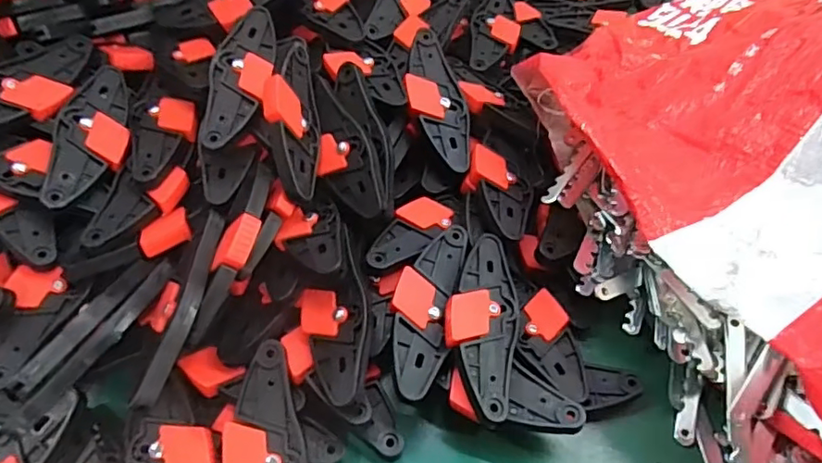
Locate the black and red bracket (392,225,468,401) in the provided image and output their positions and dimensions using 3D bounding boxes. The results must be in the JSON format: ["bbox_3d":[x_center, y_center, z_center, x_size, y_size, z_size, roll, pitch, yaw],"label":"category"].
[{"bbox_3d":[0.010,0.047,0.380,0.039,0.013,0.121,10,54,4],"label":"black and red bracket"}]

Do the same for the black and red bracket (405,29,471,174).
[{"bbox_3d":[0.020,-0.105,0.456,0.046,0.014,0.121,-10,75,-10],"label":"black and red bracket"}]

